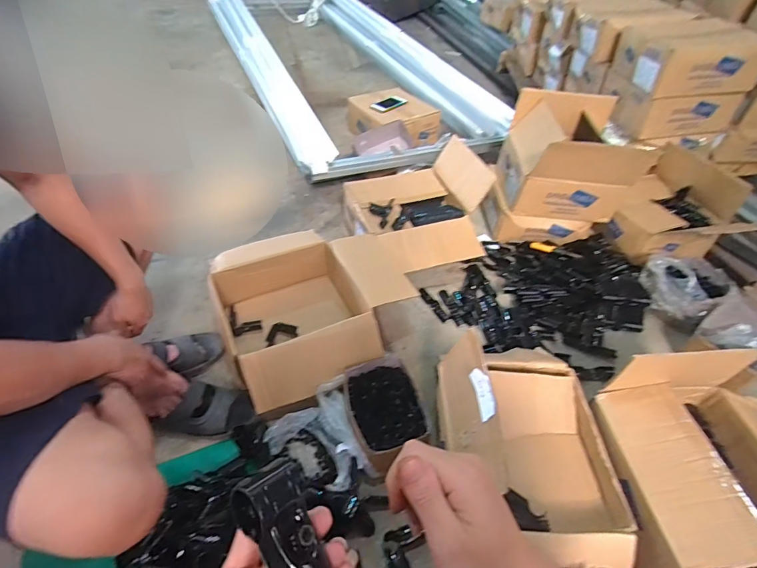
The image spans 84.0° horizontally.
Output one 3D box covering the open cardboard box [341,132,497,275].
[{"bbox_3d":[0.145,-0.230,1.292,0.414,0.218,0.403,-16,48,-19],"label":"open cardboard box"}]

